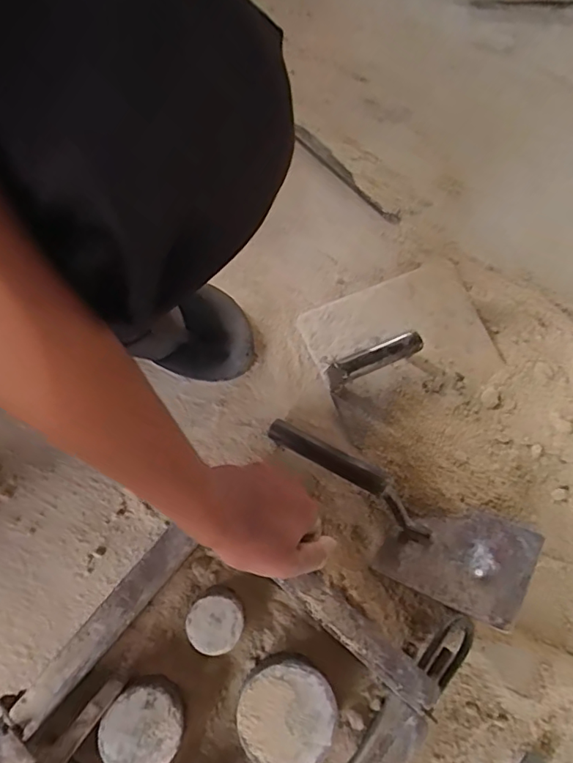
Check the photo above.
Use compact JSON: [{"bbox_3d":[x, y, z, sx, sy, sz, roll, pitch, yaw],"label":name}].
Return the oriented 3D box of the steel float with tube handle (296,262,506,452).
[{"bbox_3d":[0.140,-0.050,0.606,0.215,0.061,0.163,-25,74,-10],"label":"steel float with tube handle"}]

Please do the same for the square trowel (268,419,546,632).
[{"bbox_3d":[0.096,0.131,0.522,0.271,0.081,0.098,27,72,6],"label":"square trowel"}]

